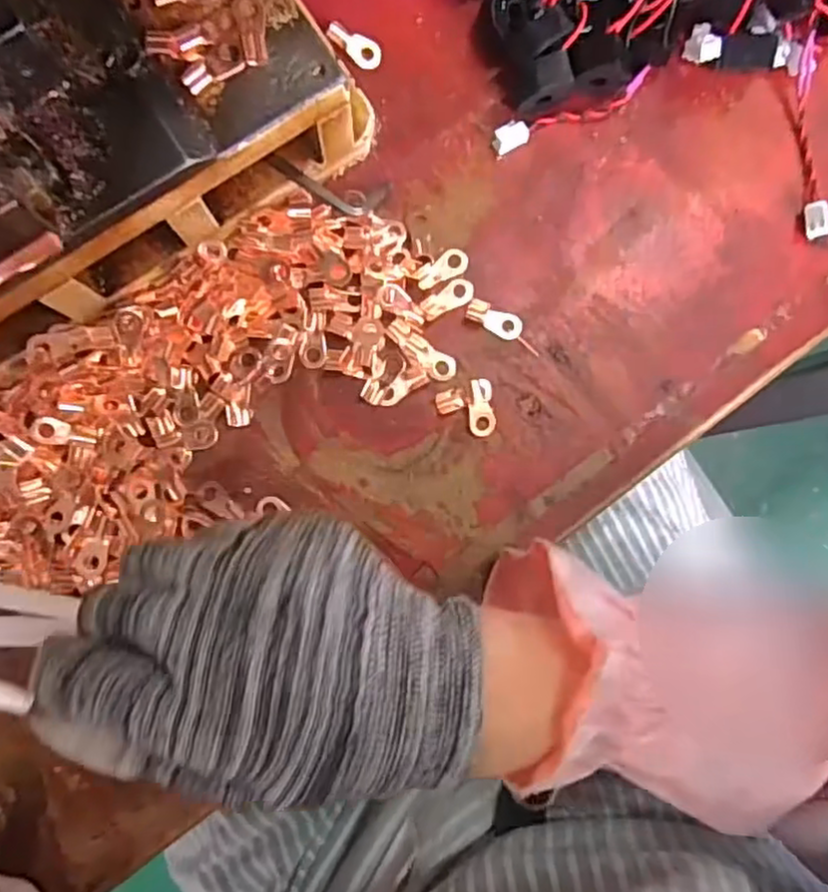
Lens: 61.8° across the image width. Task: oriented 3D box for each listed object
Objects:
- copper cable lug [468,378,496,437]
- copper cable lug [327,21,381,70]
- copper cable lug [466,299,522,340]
[{"bbox_3d":[0.031,-0.017,0.308,0.012,0.006,0.025,1,88,-3],"label":"copper cable lug"},{"bbox_3d":[-0.027,-0.182,0.315,0.026,0.004,0.012,29,87,-16],"label":"copper cable lug"},{"bbox_3d":[0.036,-0.057,0.311,0.026,0.004,0.012,22,87,-3],"label":"copper cable lug"}]

